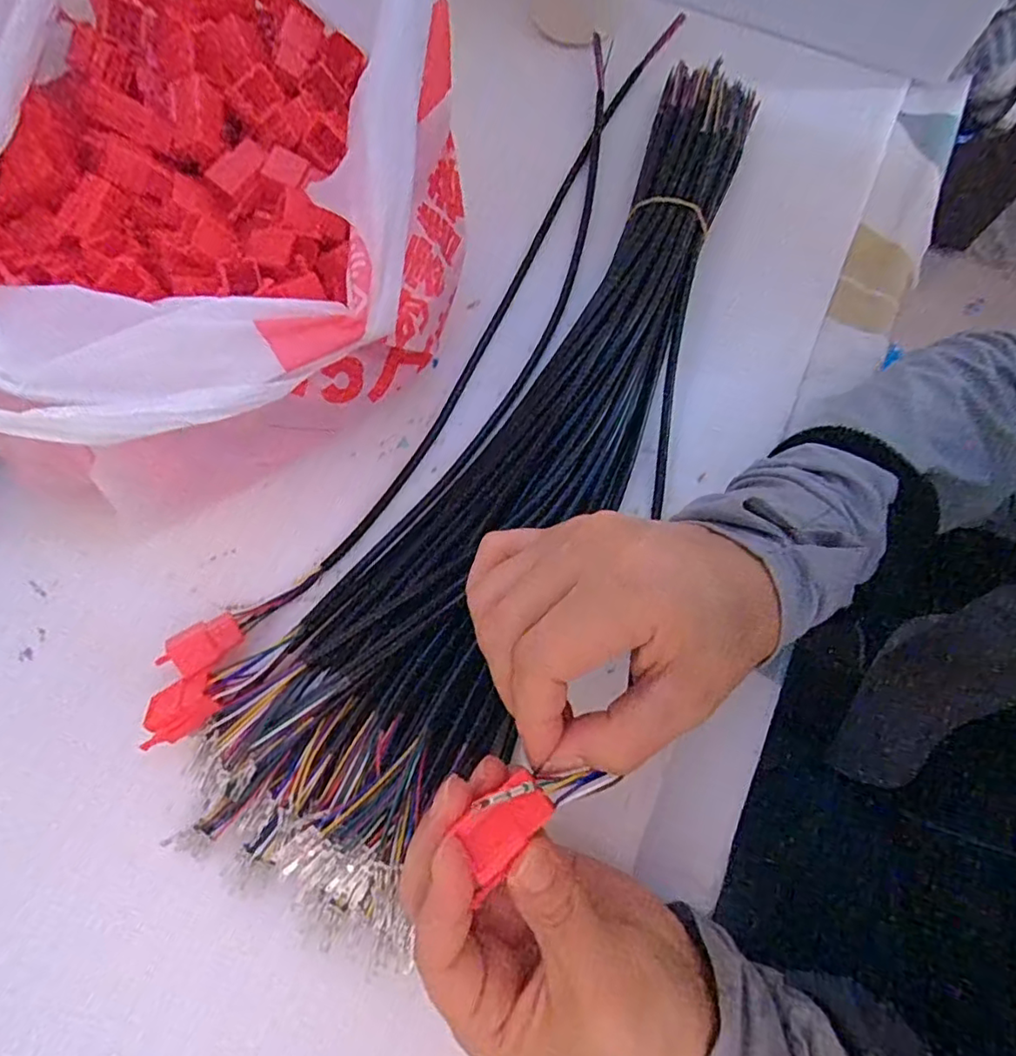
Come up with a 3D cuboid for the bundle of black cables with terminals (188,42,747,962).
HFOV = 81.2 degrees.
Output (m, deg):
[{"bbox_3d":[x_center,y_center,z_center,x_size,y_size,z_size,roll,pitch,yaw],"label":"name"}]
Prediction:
[{"bbox_3d":[0.007,-0.037,0.299,0.113,0.042,0.434,28,74,11],"label":"bundle of black cables with terminals"}]

